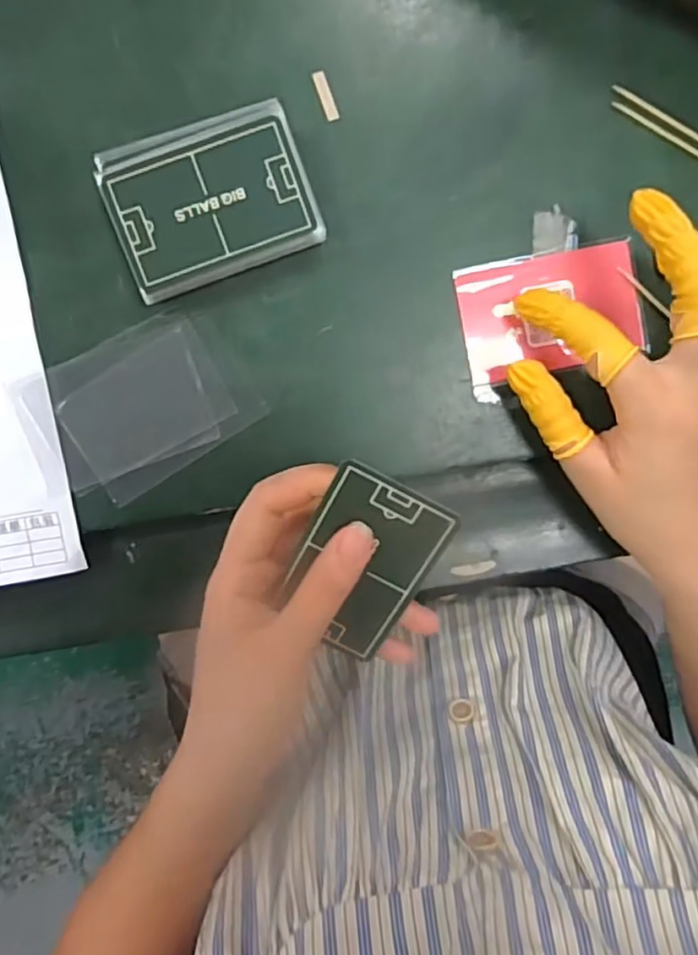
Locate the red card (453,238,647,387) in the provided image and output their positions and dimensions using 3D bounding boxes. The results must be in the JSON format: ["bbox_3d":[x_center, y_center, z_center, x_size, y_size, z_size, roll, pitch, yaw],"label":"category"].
[{"bbox_3d":[0.098,-0.081,0.317,0.086,0.005,0.055,-12,96,-1],"label":"red card"}]

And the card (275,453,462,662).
[{"bbox_3d":[0.005,0.037,0.272,0.052,0.004,0.081,27,113,-6],"label":"card"}]

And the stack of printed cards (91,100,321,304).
[{"bbox_3d":[-0.062,-0.126,0.299,0.088,0.017,0.067,-20,96,0],"label":"stack of printed cards"}]

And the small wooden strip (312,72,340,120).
[{"bbox_3d":[-0.011,-0.178,0.303,0.006,0.004,0.023,-20,96,0],"label":"small wooden strip"}]

